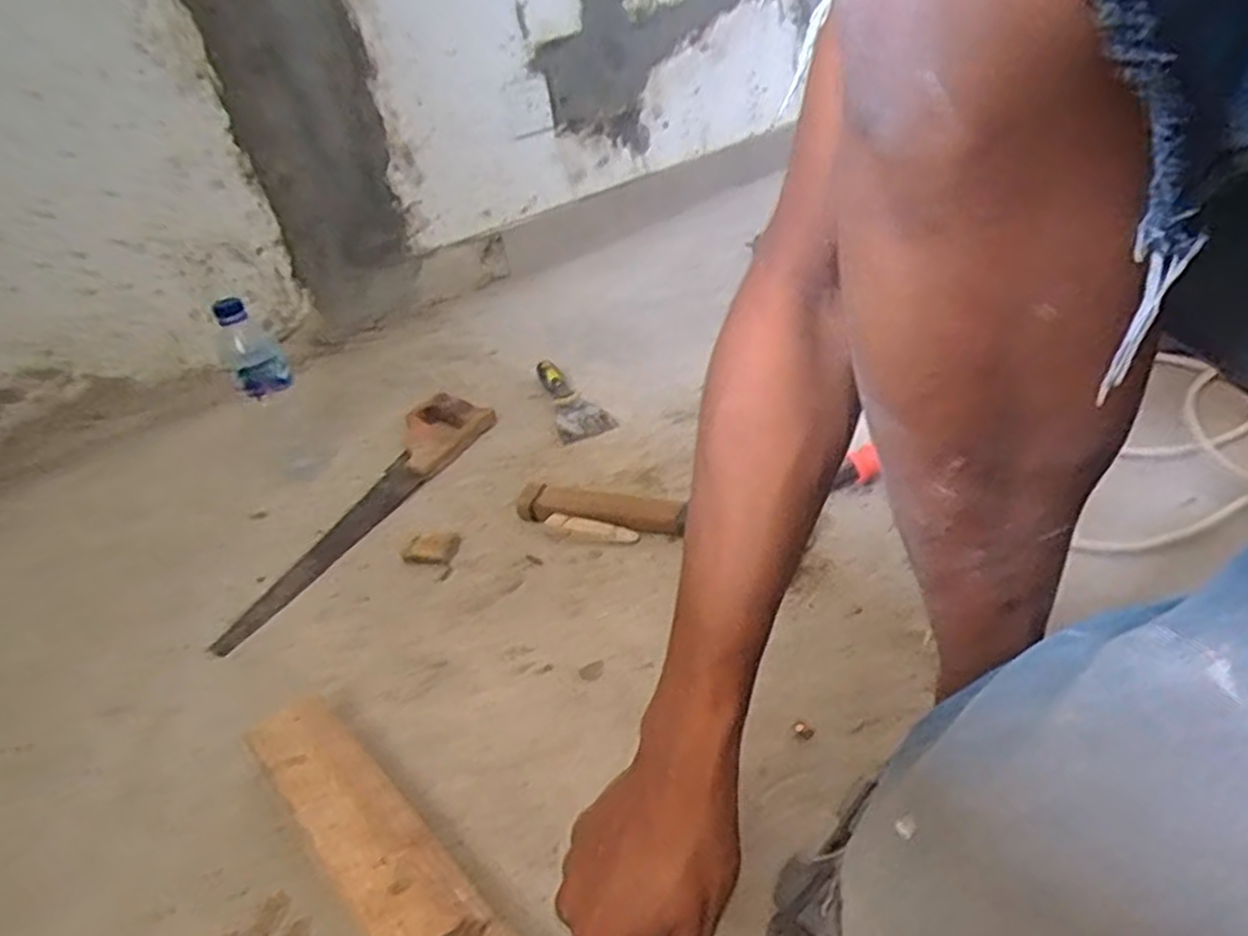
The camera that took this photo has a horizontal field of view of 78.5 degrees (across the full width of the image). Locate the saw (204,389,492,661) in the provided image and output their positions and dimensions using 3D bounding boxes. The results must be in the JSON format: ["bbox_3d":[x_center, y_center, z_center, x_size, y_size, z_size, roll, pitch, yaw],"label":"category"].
[{"bbox_3d":[-0.276,0.032,0.869,0.109,0.024,0.452,3,34,17],"label":"saw"}]

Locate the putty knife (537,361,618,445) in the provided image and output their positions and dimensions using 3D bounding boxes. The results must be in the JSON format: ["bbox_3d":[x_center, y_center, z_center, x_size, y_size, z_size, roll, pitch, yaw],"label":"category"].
[{"bbox_3d":[-0.069,-0.094,1.015,0.070,0.024,0.201,-15,33,-11],"label":"putty knife"}]

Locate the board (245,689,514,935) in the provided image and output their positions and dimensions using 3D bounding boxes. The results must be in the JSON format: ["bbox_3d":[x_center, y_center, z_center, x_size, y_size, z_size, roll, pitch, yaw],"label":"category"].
[{"bbox_3d":[-0.122,0.267,0.458,0.066,0.043,0.414,-31,39,-31],"label":"board"}]

